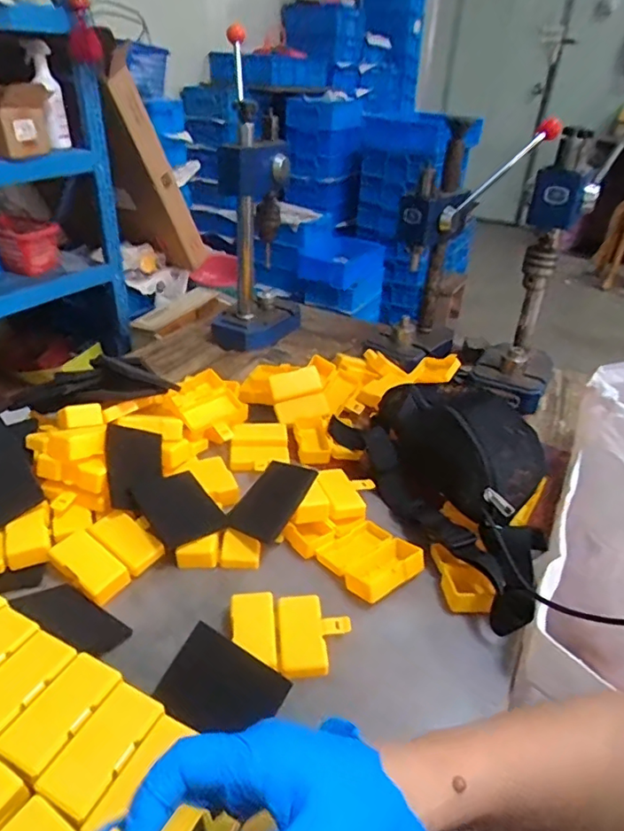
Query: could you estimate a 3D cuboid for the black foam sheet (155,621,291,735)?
[{"bbox_3d":[-0.075,0.228,0.459,0.095,0.004,0.069,26,60,15],"label":"black foam sheet"}]

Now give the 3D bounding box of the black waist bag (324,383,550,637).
[{"bbox_3d":[0.197,0.055,0.694,0.201,0.107,0.370,-11,35,-22],"label":"black waist bag"}]

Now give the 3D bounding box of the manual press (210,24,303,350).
[{"bbox_3d":[-0.106,-0.387,1.066,0.171,0.484,0.218,1,33,-4],"label":"manual press"}]

